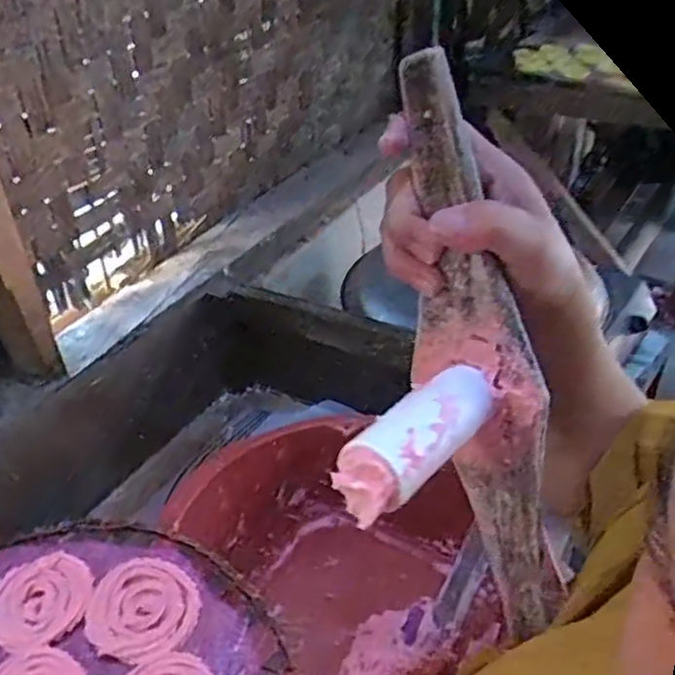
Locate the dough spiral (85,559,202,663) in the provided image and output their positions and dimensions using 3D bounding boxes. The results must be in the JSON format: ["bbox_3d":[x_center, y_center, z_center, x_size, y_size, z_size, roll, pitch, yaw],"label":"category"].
[{"bbox_3d":[-0.147,0.205,0.509,0.086,0.006,0.076,8,38,13],"label":"dough spiral"}]

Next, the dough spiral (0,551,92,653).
[{"bbox_3d":[-0.233,0.203,0.521,0.076,0.004,0.081,-1,37,1],"label":"dough spiral"}]

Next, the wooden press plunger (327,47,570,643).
[{"bbox_3d":[0.039,0.031,0.298,0.114,0.279,0.051,-30,25,-32],"label":"wooden press plunger"}]

